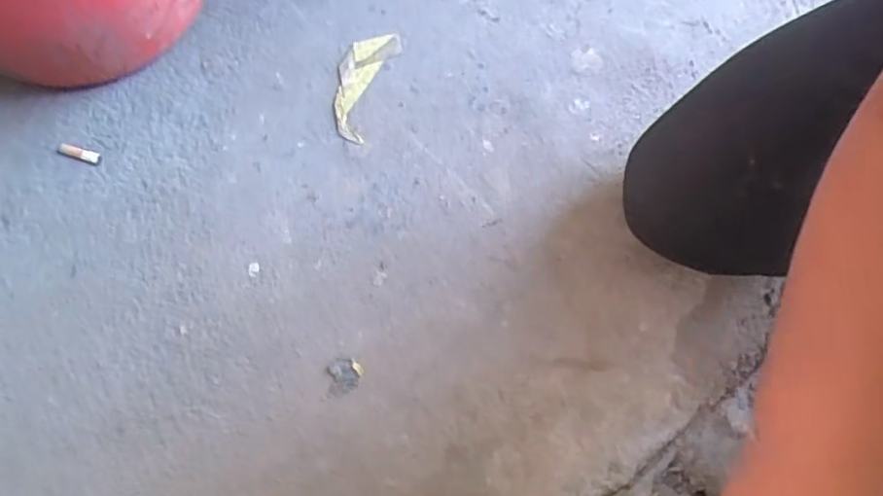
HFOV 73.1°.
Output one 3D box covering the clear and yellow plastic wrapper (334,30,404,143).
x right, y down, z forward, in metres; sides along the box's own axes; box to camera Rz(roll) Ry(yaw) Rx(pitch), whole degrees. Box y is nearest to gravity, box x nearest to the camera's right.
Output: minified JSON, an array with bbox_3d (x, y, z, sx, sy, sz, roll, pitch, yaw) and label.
[{"bbox_3d":[-0.086,-0.178,0.643,0.054,0.010,0.132,14,76,3],"label":"clear and yellow plastic wrapper"}]

